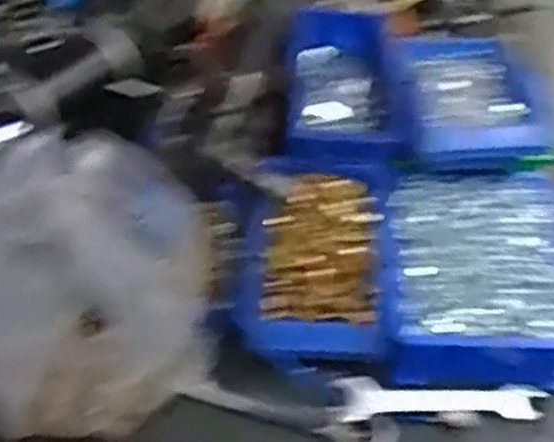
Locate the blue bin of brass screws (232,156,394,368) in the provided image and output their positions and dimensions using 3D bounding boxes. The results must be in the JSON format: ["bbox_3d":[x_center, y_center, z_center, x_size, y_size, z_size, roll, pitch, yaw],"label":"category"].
[{"bbox_3d":[0.038,0.028,0.676,0.125,0.063,0.179,7,46,5],"label":"blue bin of brass screws"}]

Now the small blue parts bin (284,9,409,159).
[{"bbox_3d":[0.060,-0.116,0.743,0.101,0.065,0.176,1,46,-1],"label":"small blue parts bin"}]

